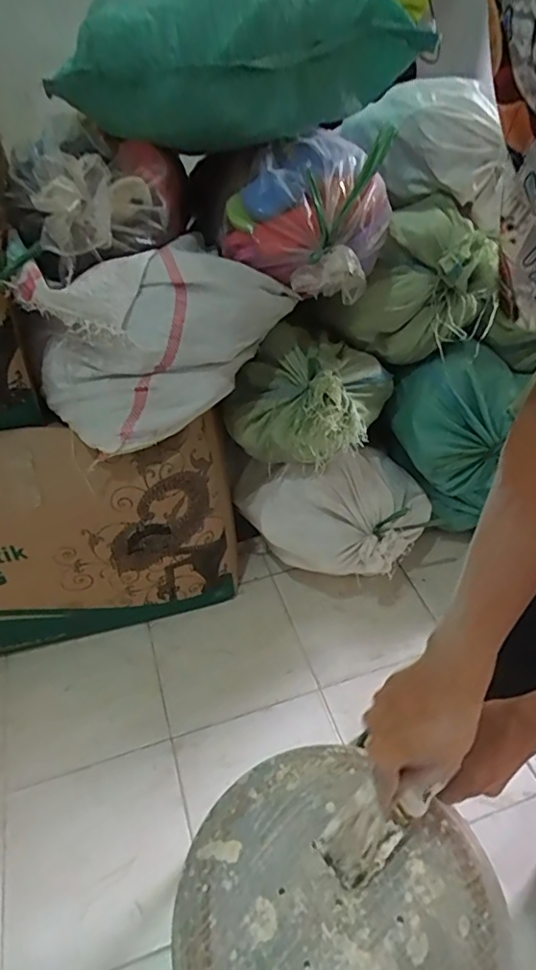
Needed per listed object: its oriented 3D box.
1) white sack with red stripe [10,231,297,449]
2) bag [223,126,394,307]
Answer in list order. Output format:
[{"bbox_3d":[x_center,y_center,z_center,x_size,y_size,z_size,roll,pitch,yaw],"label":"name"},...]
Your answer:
[{"bbox_3d":[-0.160,-0.246,0.901,0.390,0.245,0.170,-29,47,-27],"label":"white sack with red stripe"},{"bbox_3d":[0.068,-0.432,0.884,0.229,0.184,0.194,18,45,22],"label":"bag"}]

